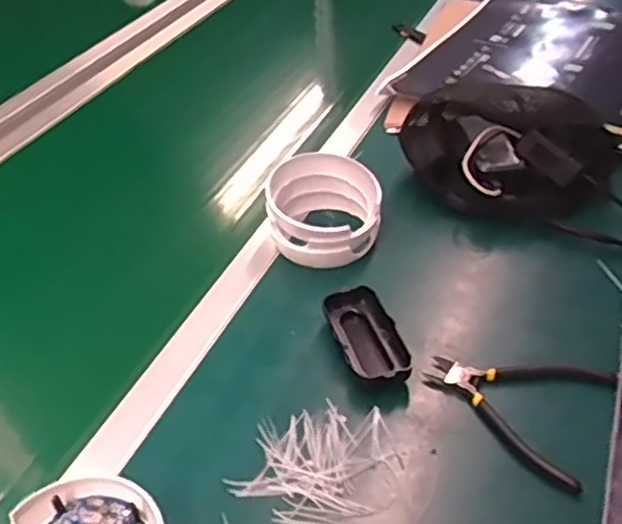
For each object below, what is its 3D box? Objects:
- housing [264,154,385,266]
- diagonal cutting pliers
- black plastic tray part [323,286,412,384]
[{"bbox_3d":[0.015,-0.054,0.712,0.114,0.066,0.105,-2,40,3],"label":"housing"},{"bbox_3d":[0.162,0.110,0.552,0.137,0.012,0.120,18,45,25],"label":"diagonal cutting pliers"},{"bbox_3d":[0.051,0.069,0.602,0.051,0.022,0.109,-15,41,-13],"label":"black plastic tray part"}]

